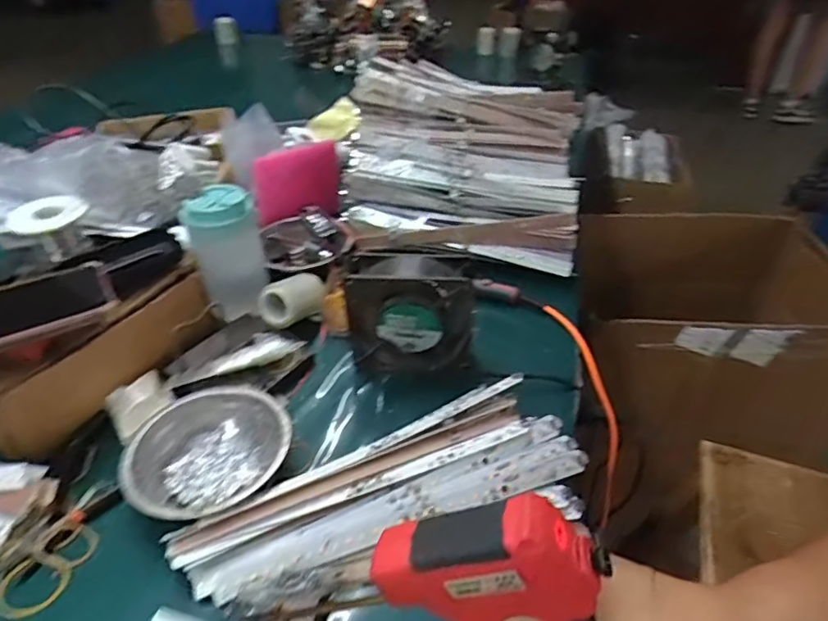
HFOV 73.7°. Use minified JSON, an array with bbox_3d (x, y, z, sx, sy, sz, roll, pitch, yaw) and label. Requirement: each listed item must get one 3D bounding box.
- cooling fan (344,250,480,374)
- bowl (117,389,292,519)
[{"bbox_3d":[-0.004,0.006,0.535,0.119,0.119,0.047,1,36,1],"label":"cooling fan"},{"bbox_3d":[-0.169,0.121,0.456,0.117,0.040,0.125,1,38,0],"label":"bowl"}]

